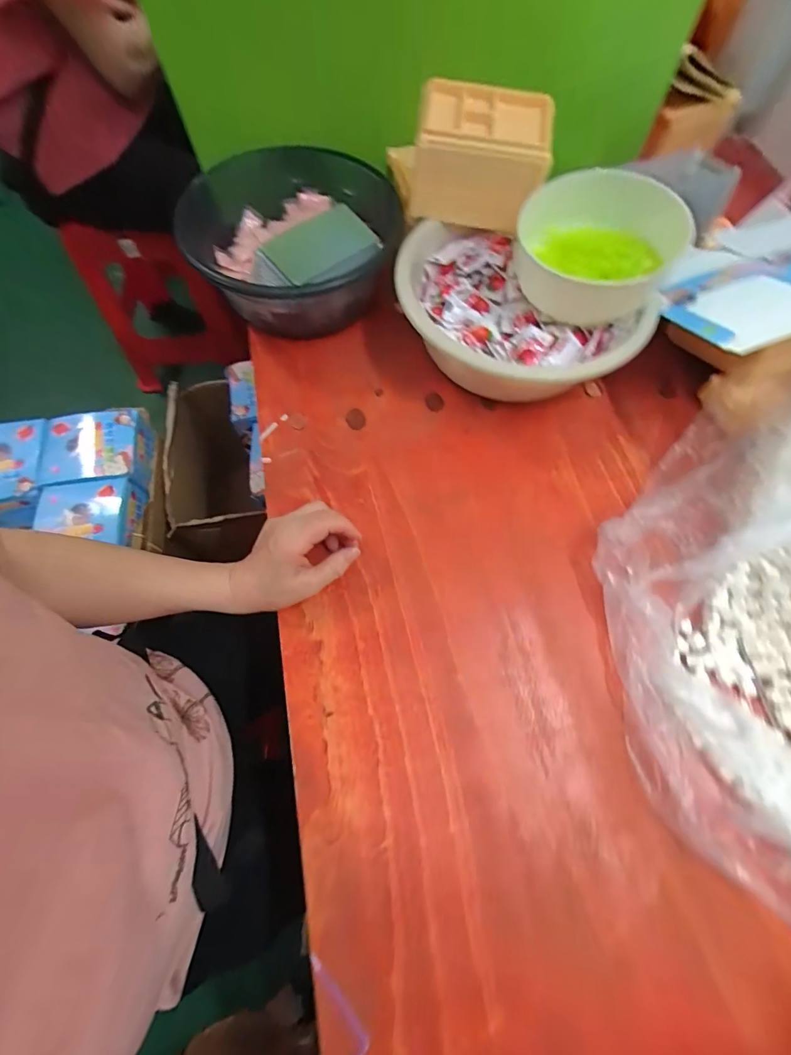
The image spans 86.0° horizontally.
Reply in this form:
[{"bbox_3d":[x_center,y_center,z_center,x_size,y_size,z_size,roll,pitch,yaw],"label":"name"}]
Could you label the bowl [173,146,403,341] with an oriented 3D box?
[{"bbox_3d":[-0.135,-0.348,0.539,0.257,0.103,0.239,0,69,0],"label":"bowl"}]

